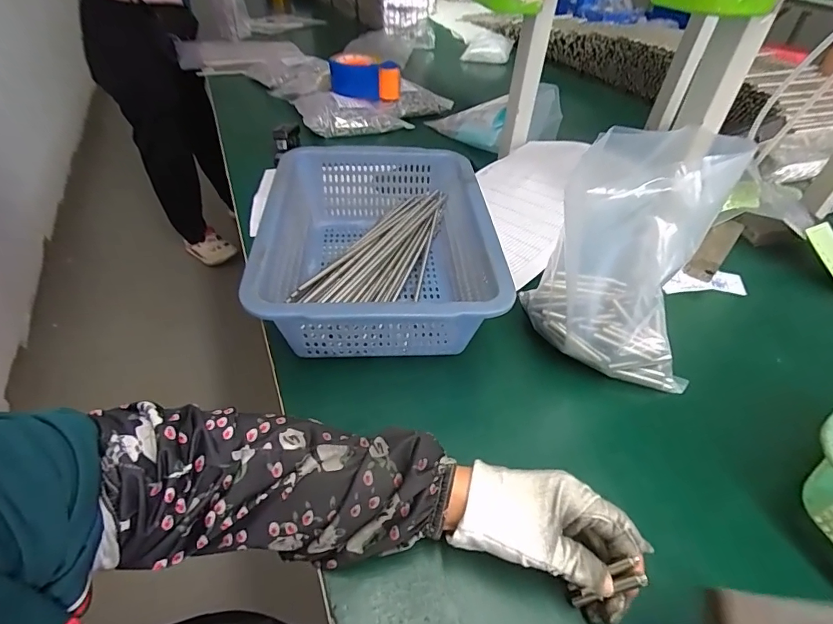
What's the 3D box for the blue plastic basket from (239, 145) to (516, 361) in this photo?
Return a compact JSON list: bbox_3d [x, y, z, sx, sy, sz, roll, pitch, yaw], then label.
[{"bbox_3d":[-0.039,-0.068,0.482,0.212,0.099,0.292,-2,44,-5],"label":"blue plastic basket"}]

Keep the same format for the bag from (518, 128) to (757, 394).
[{"bbox_3d":[0.188,-0.038,0.388,0.141,0.196,0.084,10,44,7],"label":"bag"}]

